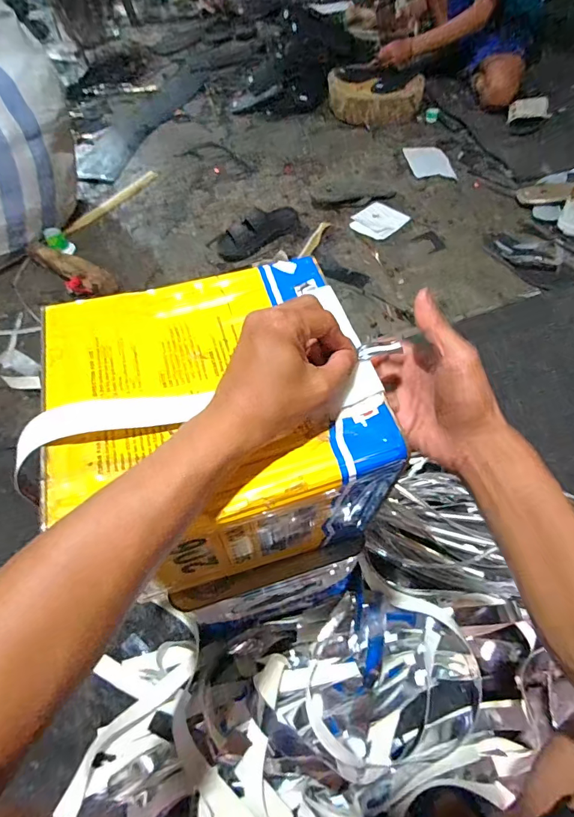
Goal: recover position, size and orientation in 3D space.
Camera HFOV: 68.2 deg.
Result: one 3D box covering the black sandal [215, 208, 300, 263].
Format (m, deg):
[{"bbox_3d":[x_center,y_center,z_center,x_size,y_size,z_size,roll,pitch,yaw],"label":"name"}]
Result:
[{"bbox_3d":[-0.087,-0.533,1.259,0.269,0.064,0.108,-34,61,-19],"label":"black sandal"}]

